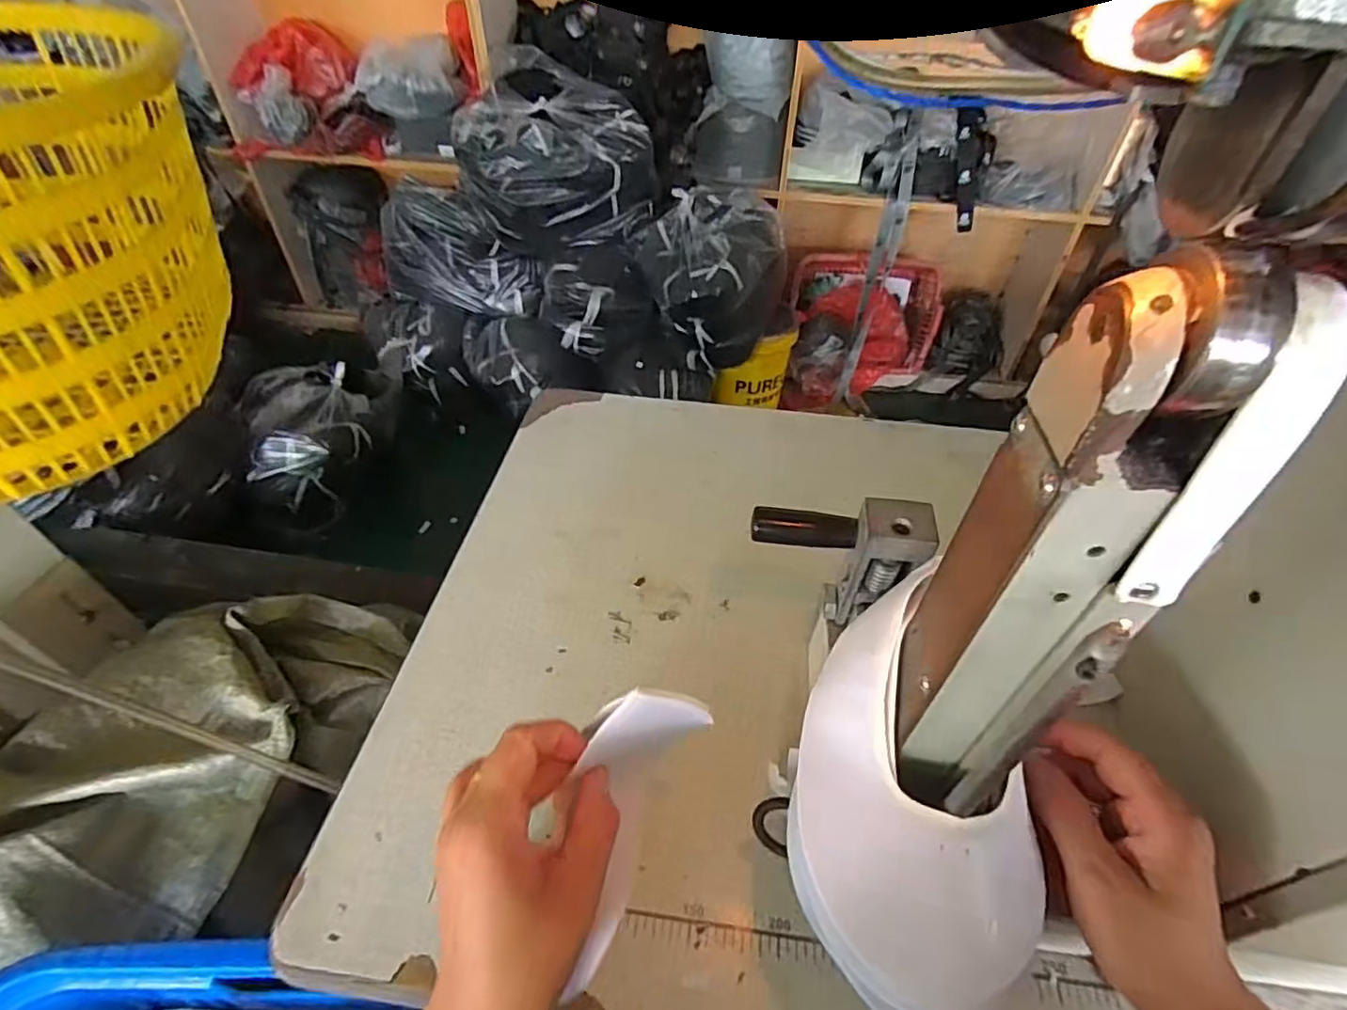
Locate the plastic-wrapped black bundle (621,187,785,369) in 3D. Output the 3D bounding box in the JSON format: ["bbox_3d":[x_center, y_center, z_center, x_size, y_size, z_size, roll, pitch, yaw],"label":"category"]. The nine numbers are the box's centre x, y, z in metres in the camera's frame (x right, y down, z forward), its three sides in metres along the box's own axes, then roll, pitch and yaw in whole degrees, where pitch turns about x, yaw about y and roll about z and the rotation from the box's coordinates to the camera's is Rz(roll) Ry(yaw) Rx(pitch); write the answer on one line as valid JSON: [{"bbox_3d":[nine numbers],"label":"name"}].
[{"bbox_3d":[0.094,-0.618,1.643,0.312,0.352,0.317,-24,51,-23],"label":"plastic-wrapped black bundle"}]

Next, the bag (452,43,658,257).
[{"bbox_3d":[-0.298,-0.881,1.574,0.458,0.335,0.344,28,51,24],"label":"bag"}]

